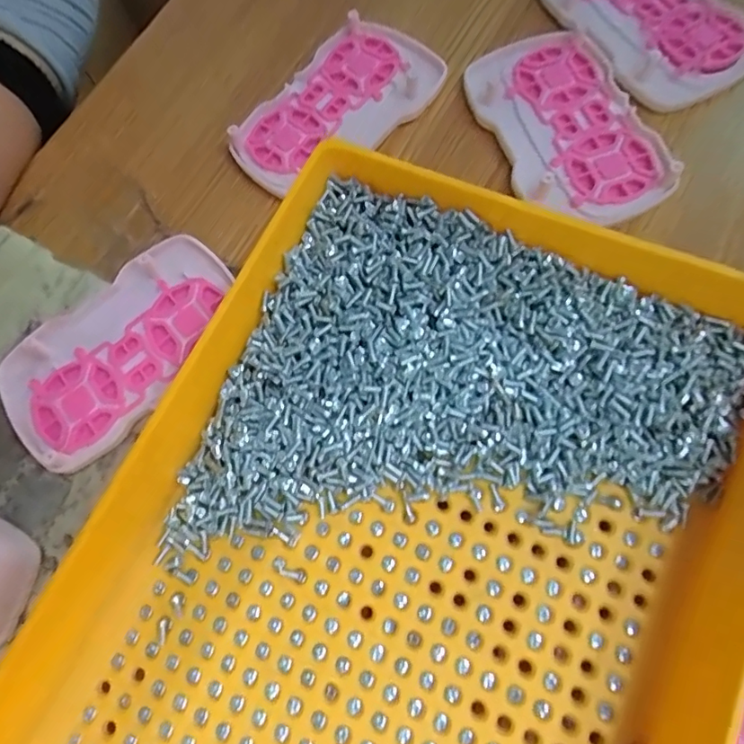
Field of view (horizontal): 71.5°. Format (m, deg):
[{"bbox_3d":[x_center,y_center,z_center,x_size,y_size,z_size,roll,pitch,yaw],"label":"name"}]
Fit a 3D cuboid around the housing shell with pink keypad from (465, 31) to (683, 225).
[{"bbox_3d":[0.073,-0.095,0.197,0.052,0.010,0.086,-21,70,-1],"label":"housing shell with pink keypad"}]

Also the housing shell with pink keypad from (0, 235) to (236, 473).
[{"bbox_3d":[-0.089,-0.010,0.186,0.086,0.011,0.053,-45,72,-9],"label":"housing shell with pink keypad"}]

